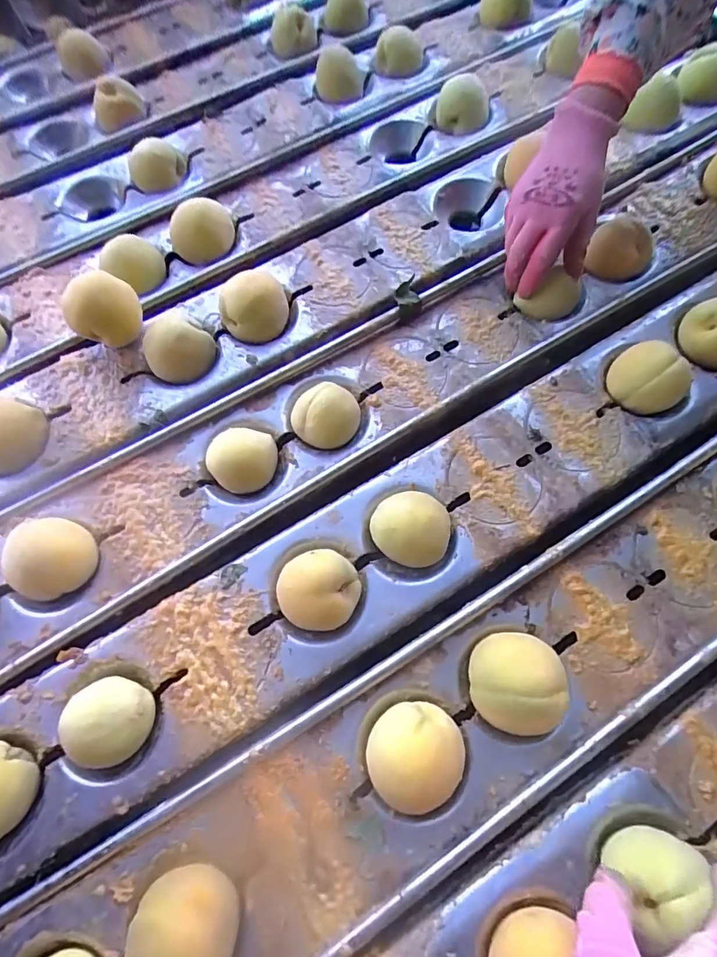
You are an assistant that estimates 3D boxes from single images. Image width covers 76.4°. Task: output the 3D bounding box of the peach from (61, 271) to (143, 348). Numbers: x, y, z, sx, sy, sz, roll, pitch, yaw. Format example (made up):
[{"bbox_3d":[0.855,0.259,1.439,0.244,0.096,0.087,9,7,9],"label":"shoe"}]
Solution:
[{"bbox_3d":[-0.254,-0.164,0.462,0.069,0.069,0.061,-40,72,-13],"label":"peach"}]

